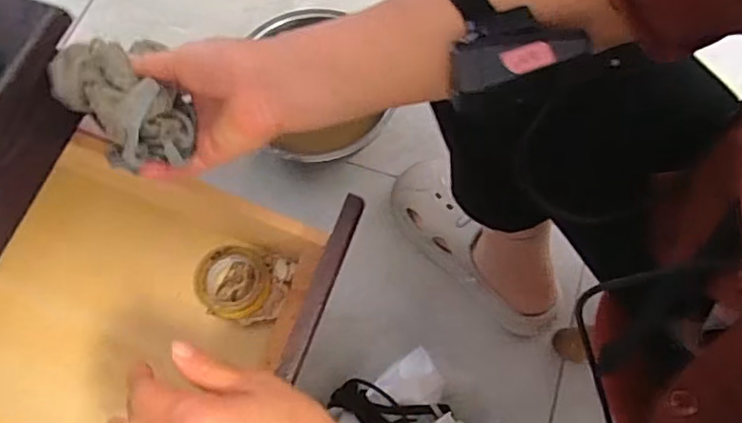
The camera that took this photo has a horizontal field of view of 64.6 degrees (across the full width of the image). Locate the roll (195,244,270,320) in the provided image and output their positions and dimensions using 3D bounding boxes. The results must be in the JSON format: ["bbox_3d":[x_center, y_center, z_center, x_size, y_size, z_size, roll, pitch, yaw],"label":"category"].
[{"bbox_3d":[-0.120,0.060,0.510,0.064,0.018,0.063,0,68,1],"label":"roll"}]

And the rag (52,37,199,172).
[{"bbox_3d":[-0.158,-0.070,0.378,0.067,0.039,0.083,-30,71,-10],"label":"rag"}]

